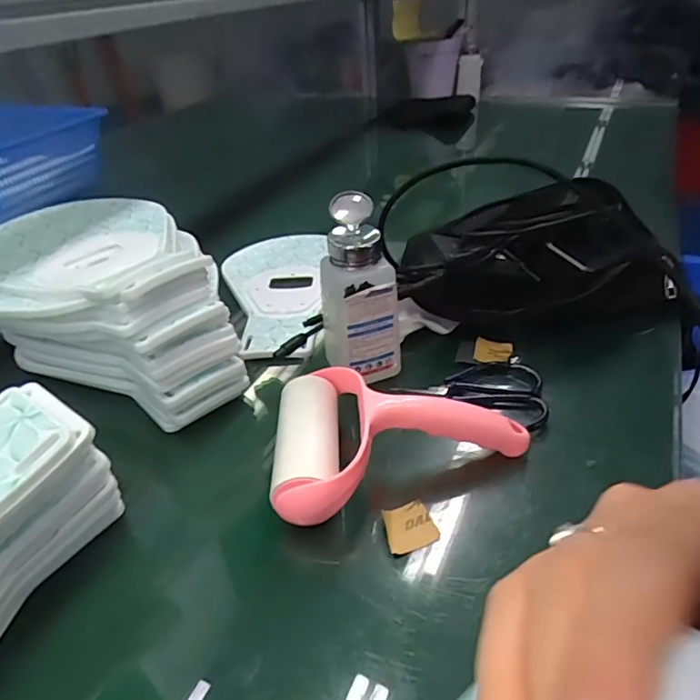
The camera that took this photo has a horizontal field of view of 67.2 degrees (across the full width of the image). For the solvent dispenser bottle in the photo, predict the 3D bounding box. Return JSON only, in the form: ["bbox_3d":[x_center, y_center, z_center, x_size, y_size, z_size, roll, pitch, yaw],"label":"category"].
[{"bbox_3d":[0.007,-0.046,0.427,0.059,0.138,0.062,-7,36,-5],"label":"solvent dispenser bottle"}]

